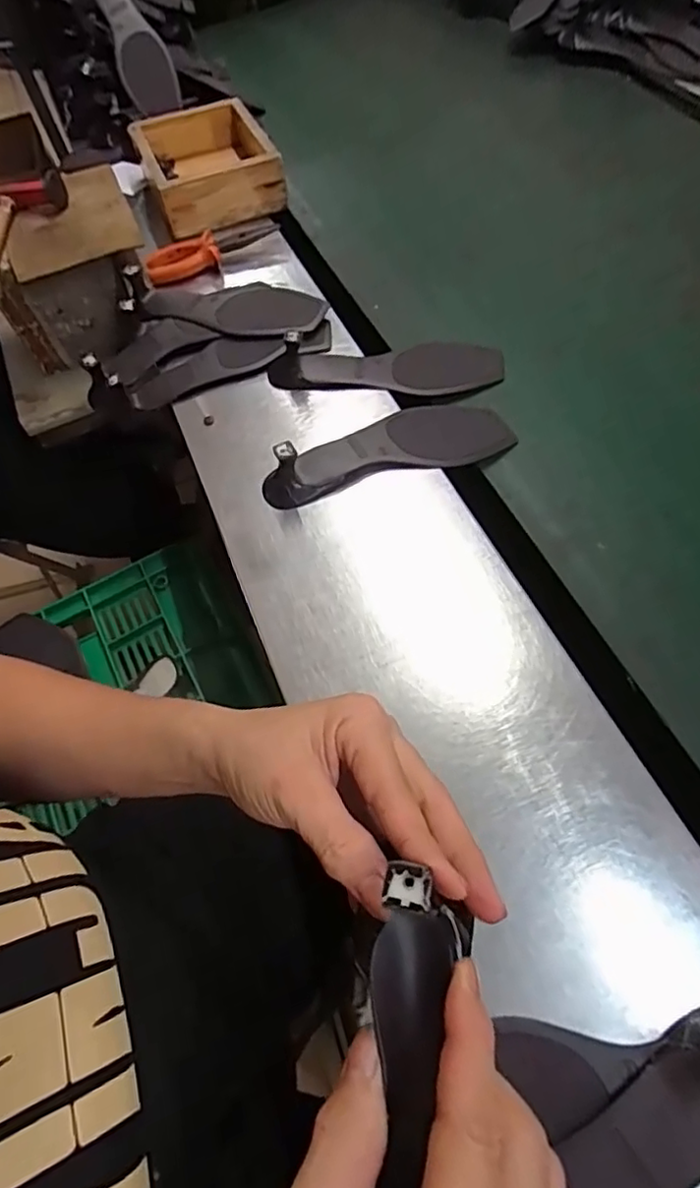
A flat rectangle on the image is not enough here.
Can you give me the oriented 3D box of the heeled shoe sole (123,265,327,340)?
[{"bbox_3d":[-0.139,-0.301,0.623,0.221,0.036,0.081,8,61,10],"label":"heeled shoe sole"}]

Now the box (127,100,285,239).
[{"bbox_3d":[-0.175,-0.536,0.741,0.146,0.050,0.179,-22,60,-6],"label":"box"}]

